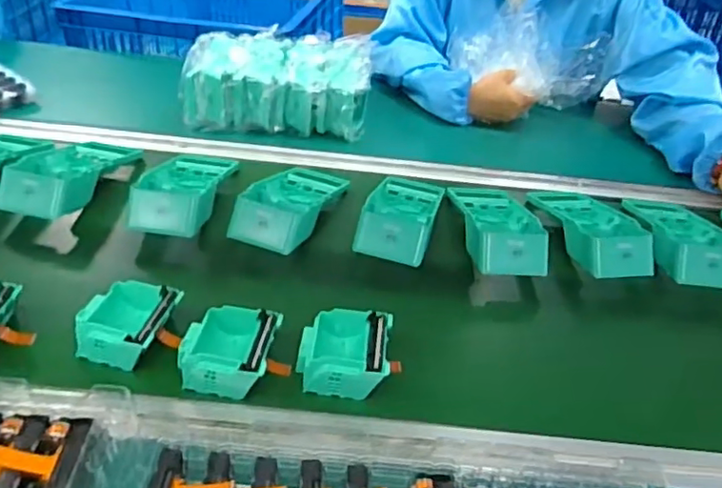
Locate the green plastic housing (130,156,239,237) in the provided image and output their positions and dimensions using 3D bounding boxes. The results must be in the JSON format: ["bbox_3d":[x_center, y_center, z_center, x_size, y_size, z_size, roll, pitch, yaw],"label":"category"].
[{"bbox_3d":[-0.214,-0.071,0.715,0.087,0.043,0.184,12,30,-1],"label":"green plastic housing"}]

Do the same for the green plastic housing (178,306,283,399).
[{"bbox_3d":[-0.115,0.093,0.512,0.076,0.035,0.076,8,39,2],"label":"green plastic housing"}]

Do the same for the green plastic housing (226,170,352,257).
[{"bbox_3d":[-0.087,-0.047,0.716,0.100,0.047,0.187,12,26,7],"label":"green plastic housing"}]

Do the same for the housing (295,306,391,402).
[{"bbox_3d":[-0.015,0.097,0.525,0.081,0.035,0.080,7,39,1],"label":"housing"}]

